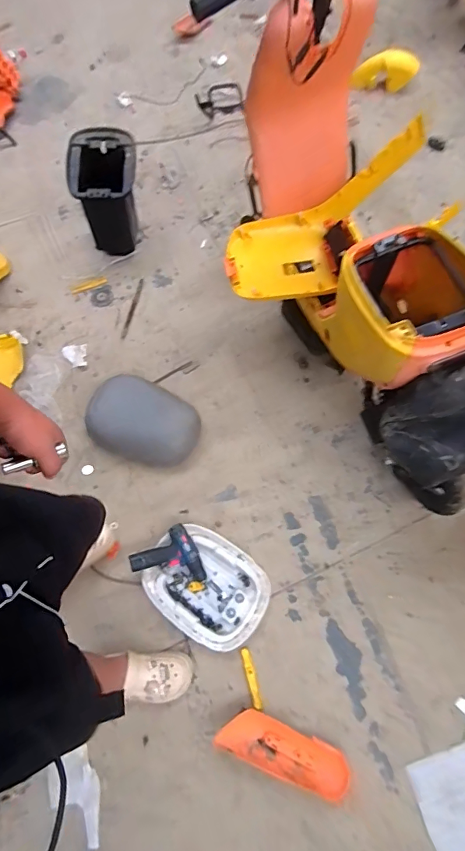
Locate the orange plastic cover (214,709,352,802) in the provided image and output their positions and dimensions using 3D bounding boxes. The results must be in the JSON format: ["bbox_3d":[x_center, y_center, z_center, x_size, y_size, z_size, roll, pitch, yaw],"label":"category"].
[{"bbox_3d":[0.130,0.832,1.129,0.343,0.064,0.117,20,69,10],"label":"orange plastic cover"}]

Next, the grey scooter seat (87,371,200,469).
[{"bbox_3d":[-0.305,-0.006,1.516,0.385,0.075,0.246,19,69,10],"label":"grey scooter seat"}]

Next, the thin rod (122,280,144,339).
[{"bbox_3d":[-0.394,-0.460,1.752,0.023,0.011,0.281,9,67,6],"label":"thin rod"}]

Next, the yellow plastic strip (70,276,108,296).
[{"bbox_3d":[-0.576,-0.560,1.775,0.149,0.007,0.038,-22,76,-3],"label":"yellow plastic strip"}]

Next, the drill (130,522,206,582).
[{"bbox_3d":[-0.192,0.404,1.302,0.189,0.074,0.174,-23,68,-8],"label":"drill"}]

